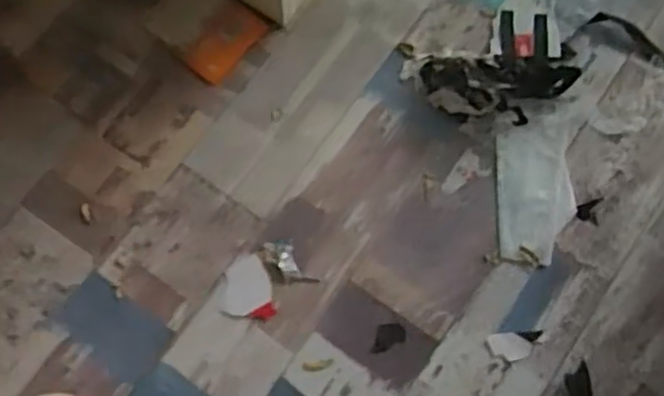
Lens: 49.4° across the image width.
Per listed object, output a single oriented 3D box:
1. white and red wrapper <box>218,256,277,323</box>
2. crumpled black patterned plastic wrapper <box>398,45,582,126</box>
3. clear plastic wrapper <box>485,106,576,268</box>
[{"bbox_3d":[-0.132,0.144,1.160,0.087,0.007,0.099,7,73,2],"label":"white and red wrapper"},{"bbox_3d":[0.254,-0.191,1.180,0.278,0.072,0.123,5,73,1],"label":"crumpled black patterned plastic wrapper"},{"bbox_3d":[0.326,-0.021,1.161,0.122,0.040,0.253,5,73,1],"label":"clear plastic wrapper"}]

